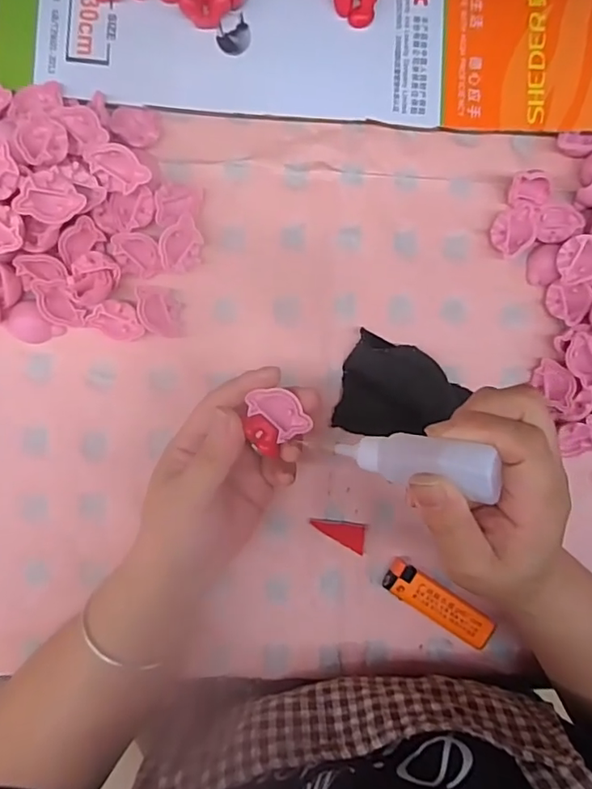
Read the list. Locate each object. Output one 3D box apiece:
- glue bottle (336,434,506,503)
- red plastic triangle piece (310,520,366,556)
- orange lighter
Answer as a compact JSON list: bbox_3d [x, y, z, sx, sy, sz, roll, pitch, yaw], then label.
[{"bbox_3d":[0.053,0.029,0.240,0.073,0.023,0.021,6,88,40],"label":"glue bottle"},{"bbox_3d":[0.031,0.091,0.363,0.040,0.005,0.017,31,90,-1],"label":"red plastic triangle piece"},{"bbox_3d":[0.097,0.142,0.359,0.080,0.009,0.023,34,90,-1],"label":"orange lighter"}]

